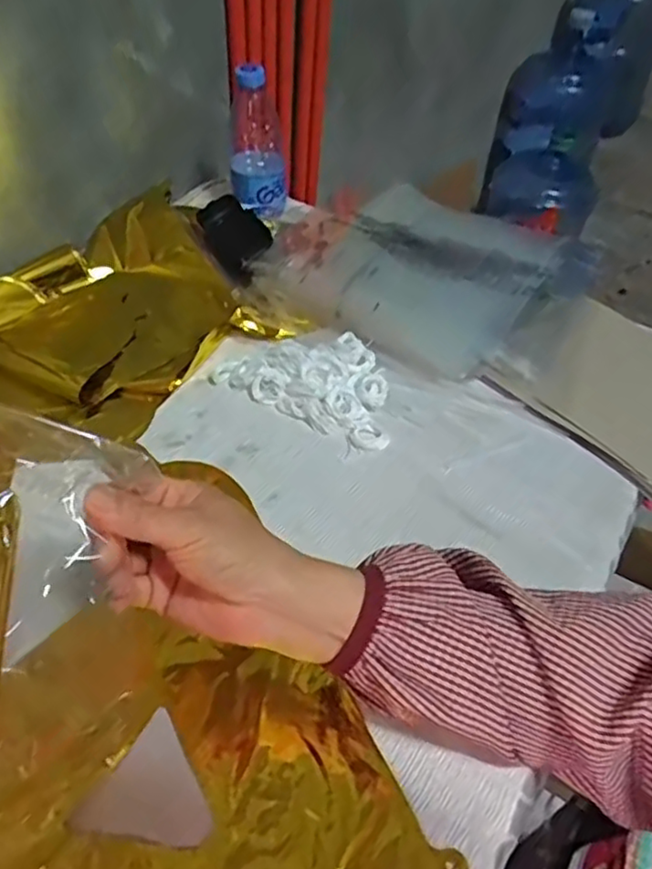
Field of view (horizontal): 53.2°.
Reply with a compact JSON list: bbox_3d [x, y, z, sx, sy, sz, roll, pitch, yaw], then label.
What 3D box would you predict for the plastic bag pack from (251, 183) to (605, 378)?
[{"bbox_3d":[0.097,-0.169,0.672,0.294,0.073,0.216,30,50,23],"label":"plastic bag pack"}]

